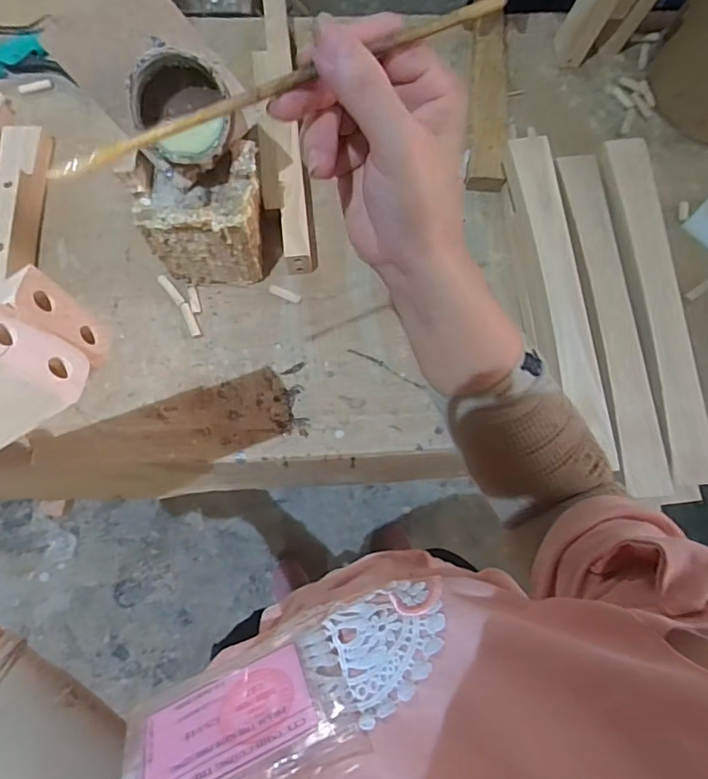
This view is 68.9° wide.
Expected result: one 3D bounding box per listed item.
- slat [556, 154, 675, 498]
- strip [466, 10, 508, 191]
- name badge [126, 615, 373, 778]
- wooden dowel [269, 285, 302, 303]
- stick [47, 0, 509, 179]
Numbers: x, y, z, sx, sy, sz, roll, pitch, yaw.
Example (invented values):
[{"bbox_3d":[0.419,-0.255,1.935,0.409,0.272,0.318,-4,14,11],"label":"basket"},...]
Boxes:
[{"bbox_3d":[0.273,-0.083,0.545,0.048,0.011,0.376,-6,76,-2],"label":"slat"},{"bbox_3d":[0.174,-0.373,0.662,0.047,0.022,0.262,5,76,1],"label":"strip"},{"bbox_3d":[-0.057,0.158,0.231,0.117,0.079,0.008,-22,117,-14],"label":"name badge"},{"bbox_3d":[-0.080,-0.112,0.606,0.039,0.006,0.011,22,77,5],"label":"wooden dowel"},{"bbox_3d":[-0.020,-0.126,0.208,0.182,0.006,0.006,-24,77,-4],"label":"stick"}]

